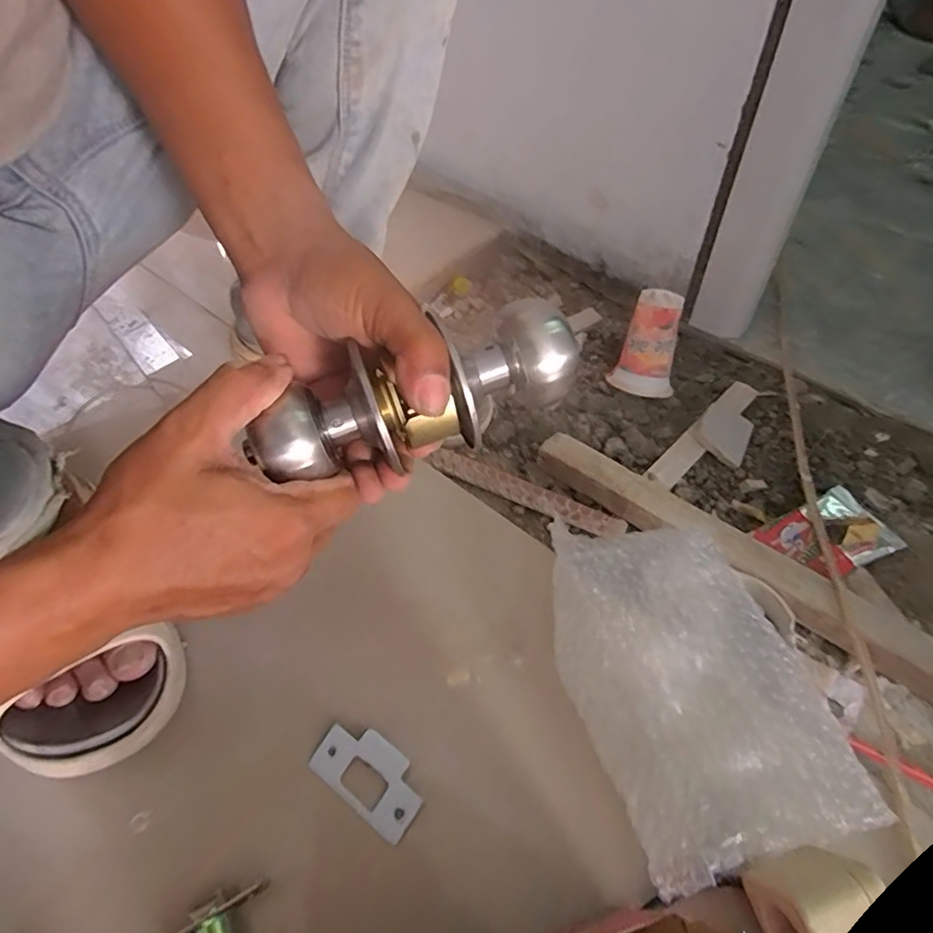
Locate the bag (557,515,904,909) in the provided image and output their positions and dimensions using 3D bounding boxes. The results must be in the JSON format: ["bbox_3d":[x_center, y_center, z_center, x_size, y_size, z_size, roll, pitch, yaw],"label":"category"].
[{"bbox_3d":[0.123,0.109,0.330,0.128,0.050,0.202,-9,49,-7],"label":"bag"}]

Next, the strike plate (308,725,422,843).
[{"bbox_3d":[-0.058,0.181,0.335,0.070,0.005,0.038,30,55,24],"label":"strike plate"}]

